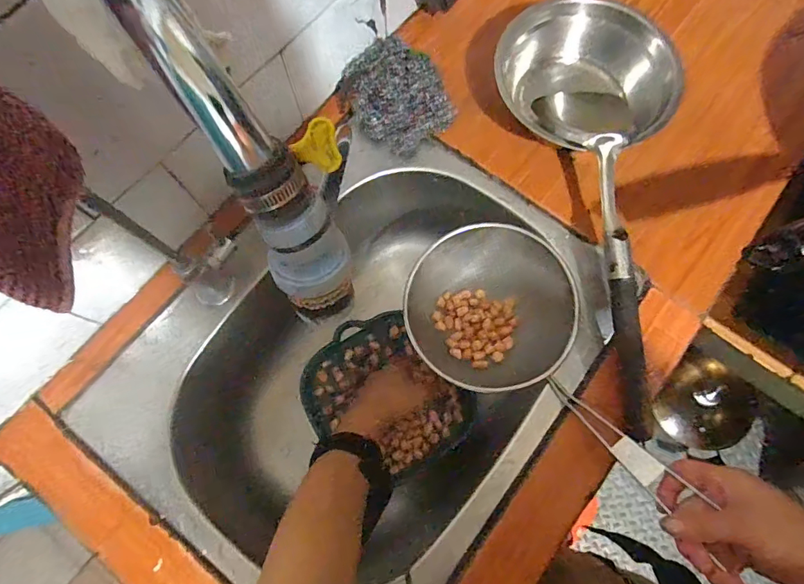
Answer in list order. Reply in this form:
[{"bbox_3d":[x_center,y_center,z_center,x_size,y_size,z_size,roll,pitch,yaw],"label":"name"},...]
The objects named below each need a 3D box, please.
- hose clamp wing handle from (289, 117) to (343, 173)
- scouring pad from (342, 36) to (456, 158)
[{"bbox_3d":[-0.040,-0.068,0.222,0.022,0.009,0.025,-11,91,5],"label":"hose clamp wing handle"},{"bbox_3d":[-0.005,-0.222,0.524,0.098,0.025,0.123,-26,98,12],"label":"scouring pad"}]

